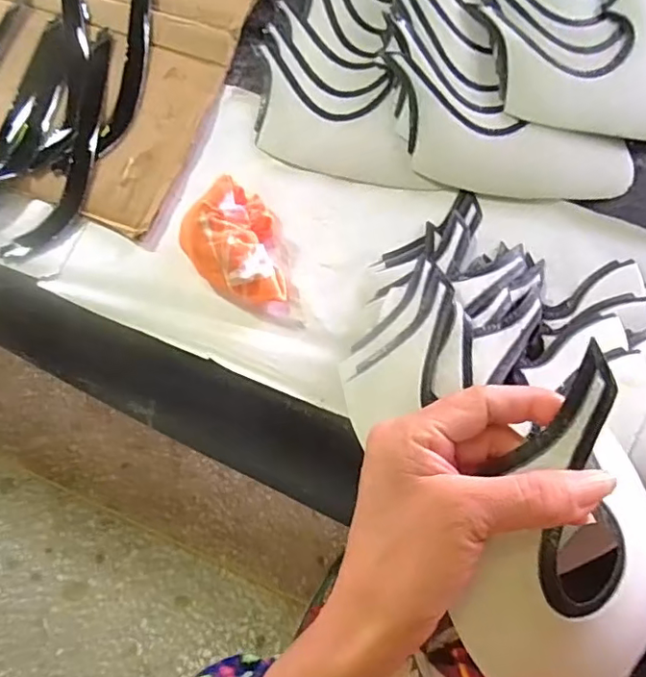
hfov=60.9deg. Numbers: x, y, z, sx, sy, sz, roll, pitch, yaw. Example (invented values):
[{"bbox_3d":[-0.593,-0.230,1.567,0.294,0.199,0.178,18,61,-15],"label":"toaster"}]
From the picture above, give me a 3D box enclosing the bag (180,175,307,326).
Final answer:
[{"bbox_3d":[-0.049,-0.057,0.386,0.070,0.045,0.101,-36,76,-8],"label":"bag"}]

